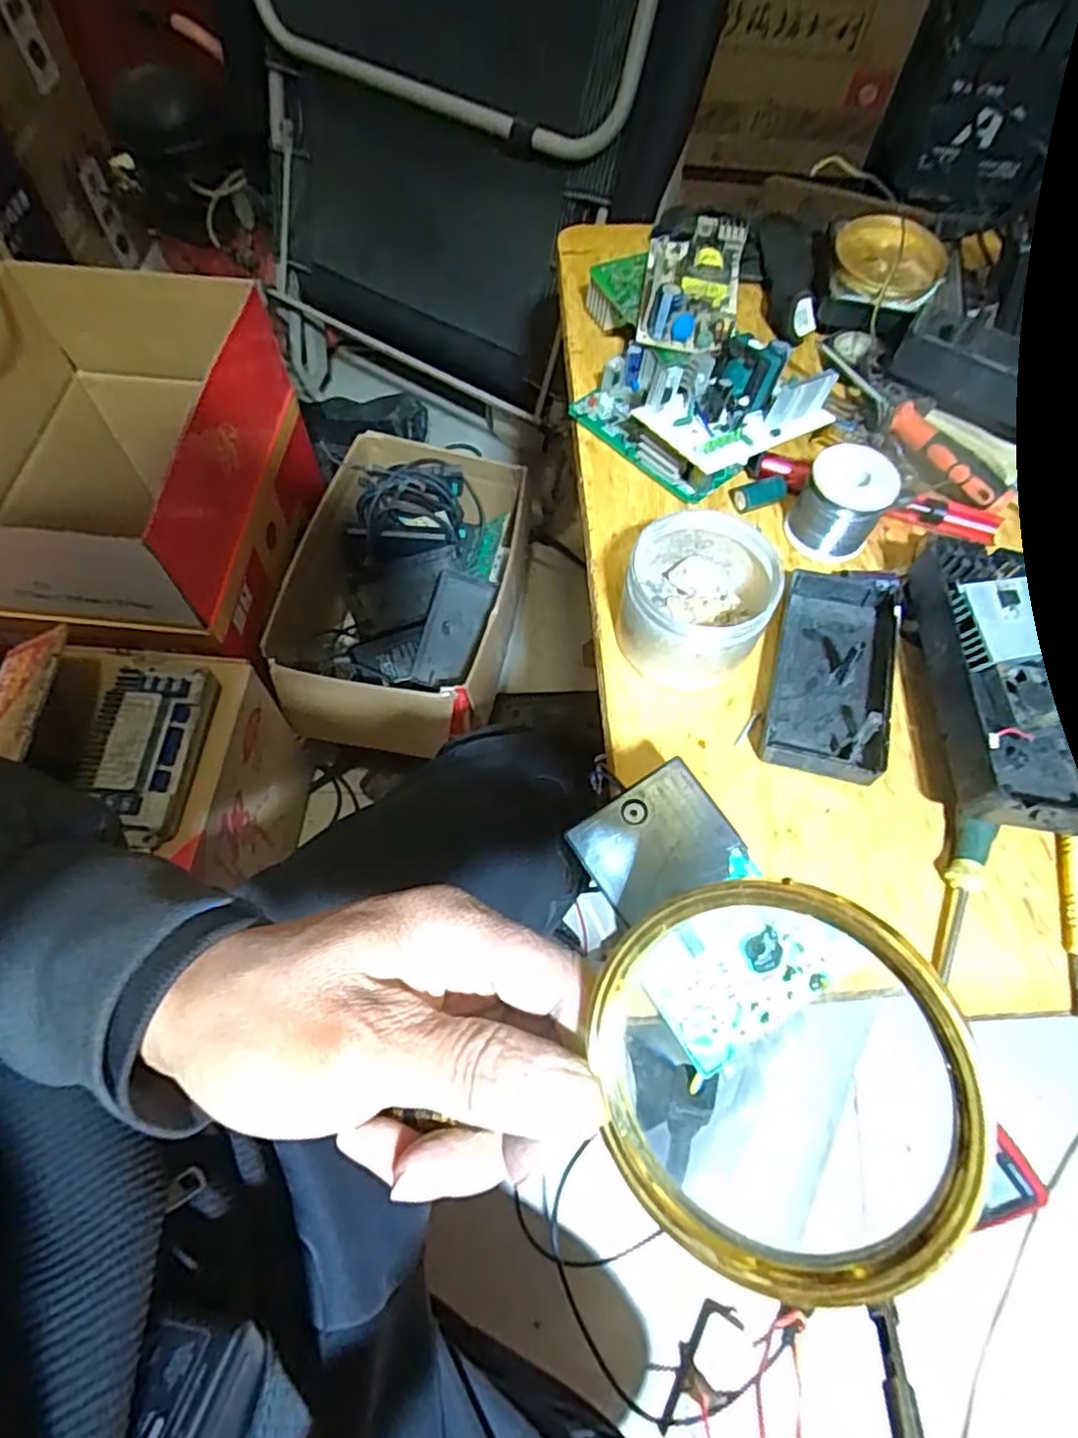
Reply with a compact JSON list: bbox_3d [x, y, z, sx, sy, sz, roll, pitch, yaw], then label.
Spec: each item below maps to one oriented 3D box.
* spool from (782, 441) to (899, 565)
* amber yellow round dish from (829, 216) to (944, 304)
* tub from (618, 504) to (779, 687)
[{"bbox_3d":[0.194,-0.138,0.450,0.052,0.057,0.042,26,65,9],"label":"spool"},{"bbox_3d":[0.270,-0.355,0.540,0.082,0.024,0.085,1,64,-3],"label":"amber yellow round dish"},{"bbox_3d":[0.089,-0.067,0.402,0.081,0.062,0.087,1,64,-3],"label":"tub"}]

